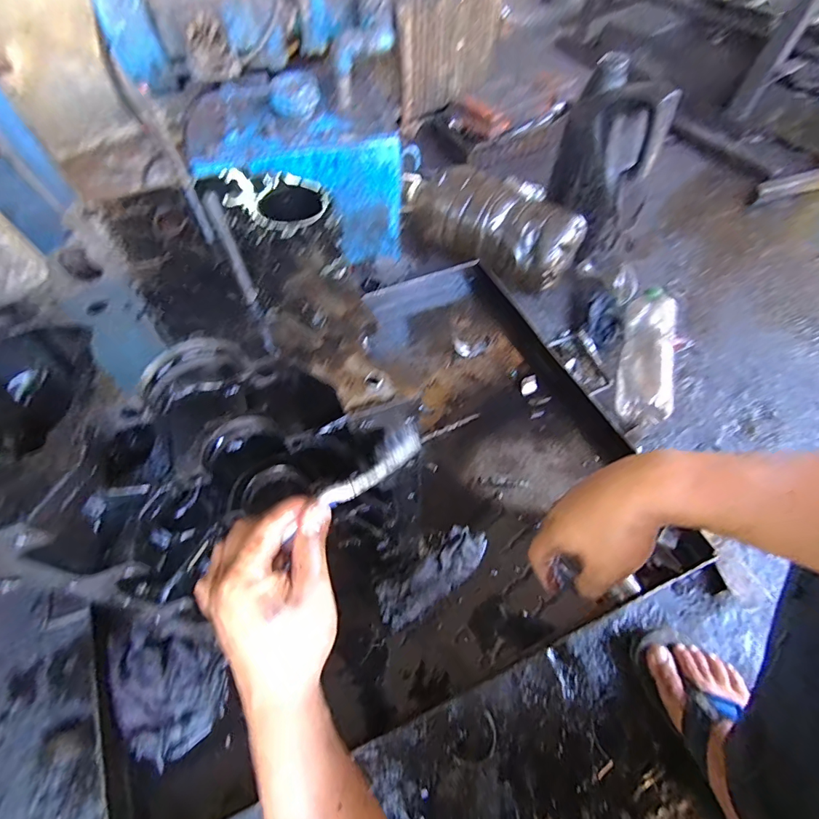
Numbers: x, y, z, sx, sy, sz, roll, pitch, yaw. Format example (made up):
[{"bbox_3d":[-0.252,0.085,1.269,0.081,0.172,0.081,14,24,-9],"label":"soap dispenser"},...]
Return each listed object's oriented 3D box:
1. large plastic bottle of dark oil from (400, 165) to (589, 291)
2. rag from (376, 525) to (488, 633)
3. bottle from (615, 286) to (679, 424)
[{"bbox_3d":[0.161,-0.406,0.932,0.407,0.134,0.159,27,62,16],"label":"large plastic bottle of dark oil"},{"bbox_3d":[0.036,0.230,0.619,0.186,0.058,0.067,-32,63,-18],"label":"rag"},{"bbox_3d":[0.449,-0.111,0.823,0.088,0.080,0.294,19,60,12],"label":"bottle"}]

